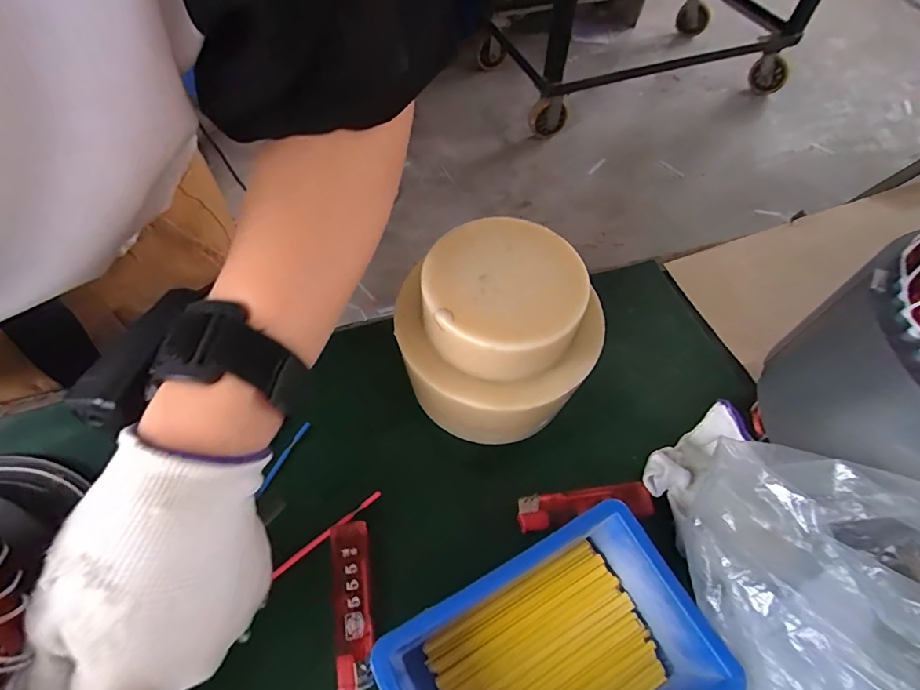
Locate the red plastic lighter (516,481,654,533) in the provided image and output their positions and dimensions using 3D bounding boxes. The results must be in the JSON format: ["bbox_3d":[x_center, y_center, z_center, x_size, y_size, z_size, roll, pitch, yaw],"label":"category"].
[{"bbox_3d":[0.078,0.099,0.297,0.084,0.010,0.019,-6,57,-7],"label":"red plastic lighter"}]

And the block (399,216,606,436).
[{"bbox_3d":[0.018,-0.002,0.268,0.099,0.092,0.099,-38,65,-24],"label":"block"}]

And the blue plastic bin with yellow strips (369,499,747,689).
[{"bbox_3d":[0.043,0.158,0.234,0.142,0.050,0.097,-24,61,-17],"label":"blue plastic bin with yellow strips"}]

